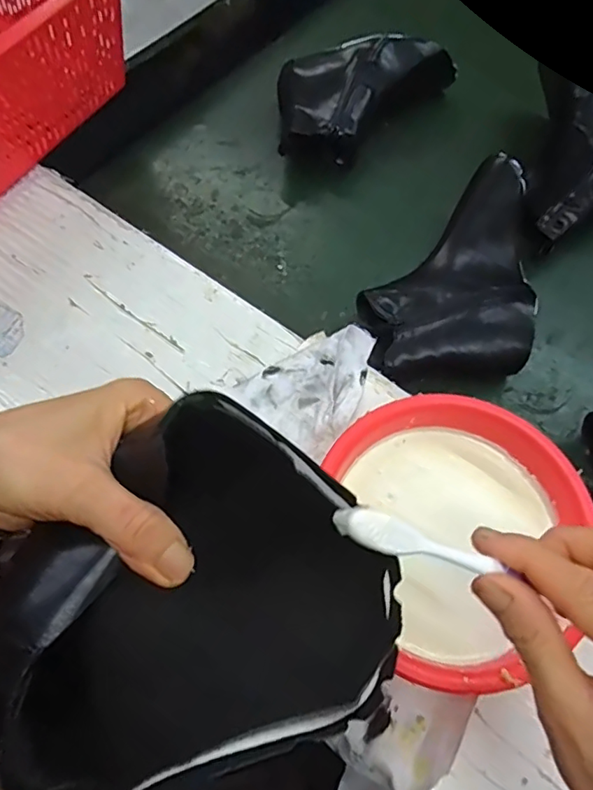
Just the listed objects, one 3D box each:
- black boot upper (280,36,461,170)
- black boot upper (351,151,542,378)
[{"bbox_3d":[0.083,-0.363,0.664,0.231,0.079,0.133,-15,65,-8],"label":"black boot upper"},{"bbox_3d":[0.150,-0.128,0.547,0.172,0.069,0.232,0,64,-1],"label":"black boot upper"}]

